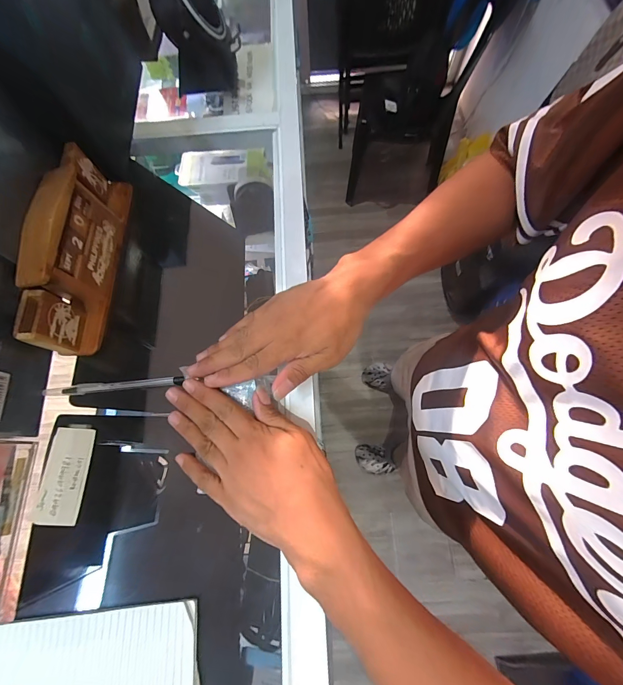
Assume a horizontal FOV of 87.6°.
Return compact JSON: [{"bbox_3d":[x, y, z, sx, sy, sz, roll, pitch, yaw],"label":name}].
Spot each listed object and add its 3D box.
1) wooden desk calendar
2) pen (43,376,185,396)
[{"bbox_3d":[-0.259,-0.110,0.360,0.048,0.081,0.244,-1,72,2],"label":"wooden desk calendar"},{"bbox_3d":[-0.208,0.046,0.344,0.146,0.008,0.012,-5,71,2],"label":"pen"}]

